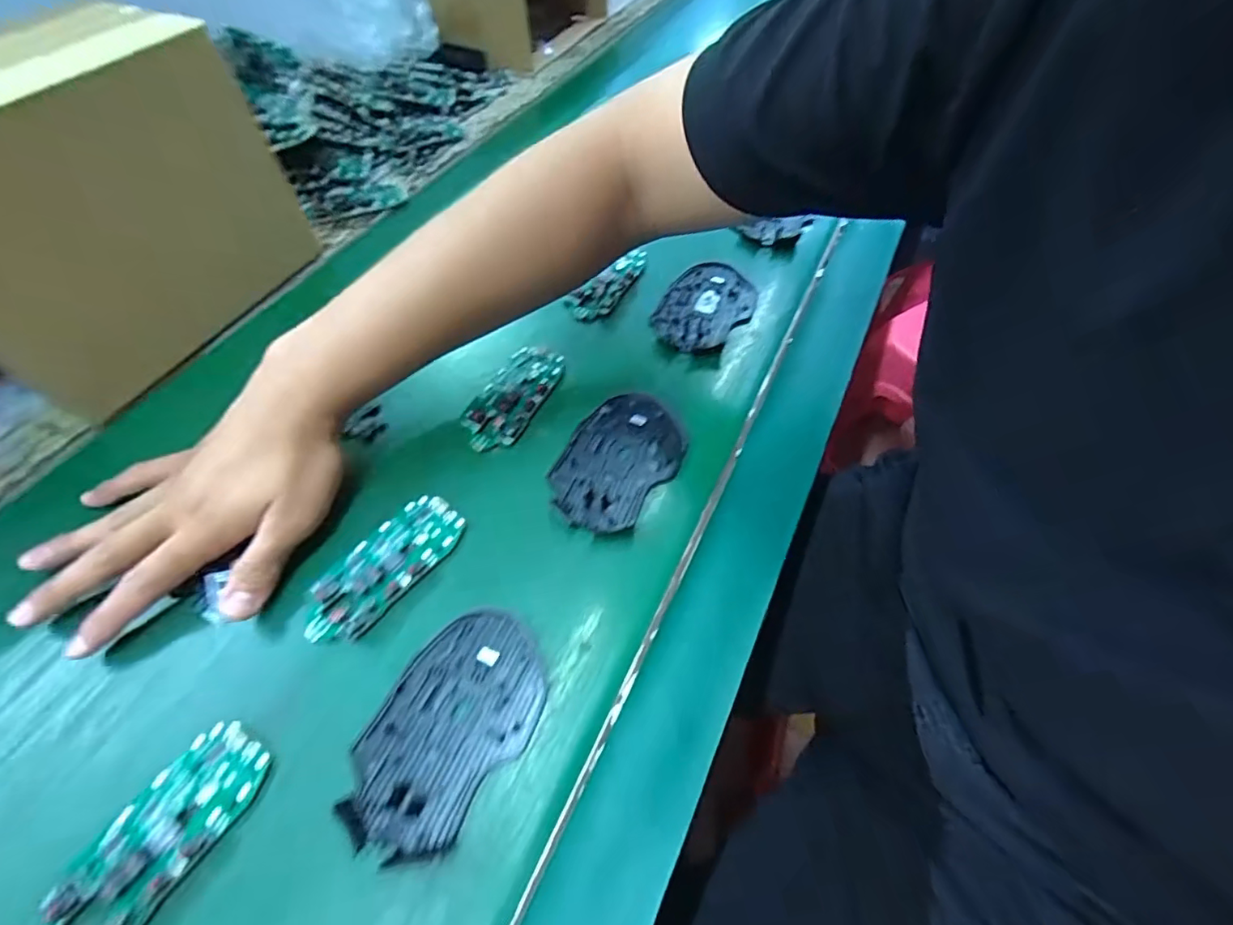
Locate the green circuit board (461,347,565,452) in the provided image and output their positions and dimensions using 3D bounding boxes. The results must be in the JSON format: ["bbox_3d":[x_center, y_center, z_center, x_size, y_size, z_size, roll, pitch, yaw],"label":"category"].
[{"bbox_3d":[-0.076,-0.051,0.385,0.046,0.011,0.098,21,59,12],"label":"green circuit board"}]

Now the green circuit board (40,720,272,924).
[{"bbox_3d":[-0.208,0.168,0.235,0.046,0.014,0.097,26,60,15],"label":"green circuit board"}]

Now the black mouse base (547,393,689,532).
[{"bbox_3d":[0.001,-0.004,0.358,0.073,0.009,0.109,36,63,21],"label":"black mouse base"}]

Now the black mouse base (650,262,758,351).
[{"bbox_3d":[0.075,-0.133,0.443,0.069,0.006,0.110,29,61,17],"label":"black mouse base"}]

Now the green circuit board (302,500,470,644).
[{"bbox_3d":[-0.138,0.061,0.311,0.045,0.011,0.099,33,62,19],"label":"green circuit board"}]

